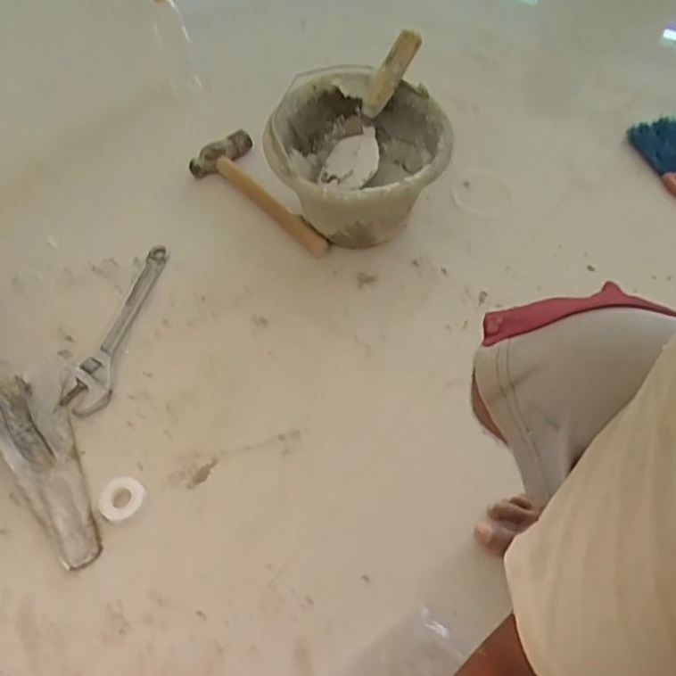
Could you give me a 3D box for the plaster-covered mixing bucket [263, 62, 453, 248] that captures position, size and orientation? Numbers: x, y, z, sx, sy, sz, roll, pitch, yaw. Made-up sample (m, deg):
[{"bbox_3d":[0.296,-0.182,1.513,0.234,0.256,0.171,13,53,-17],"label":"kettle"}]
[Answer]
[{"bbox_3d":[0.029,-0.250,0.910,0.247,0.192,0.242,-1,59,2],"label":"plaster-covered mixing bucket"}]

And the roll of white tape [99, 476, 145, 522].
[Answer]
[{"bbox_3d":[-0.262,0.194,0.721,0.051,0.008,0.051,-1,59,2],"label":"roll of white tape"}]

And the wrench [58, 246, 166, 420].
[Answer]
[{"bbox_3d":[-0.307,-0.021,0.866,0.059,0.013,0.292,13,60,10],"label":"wrench"}]

